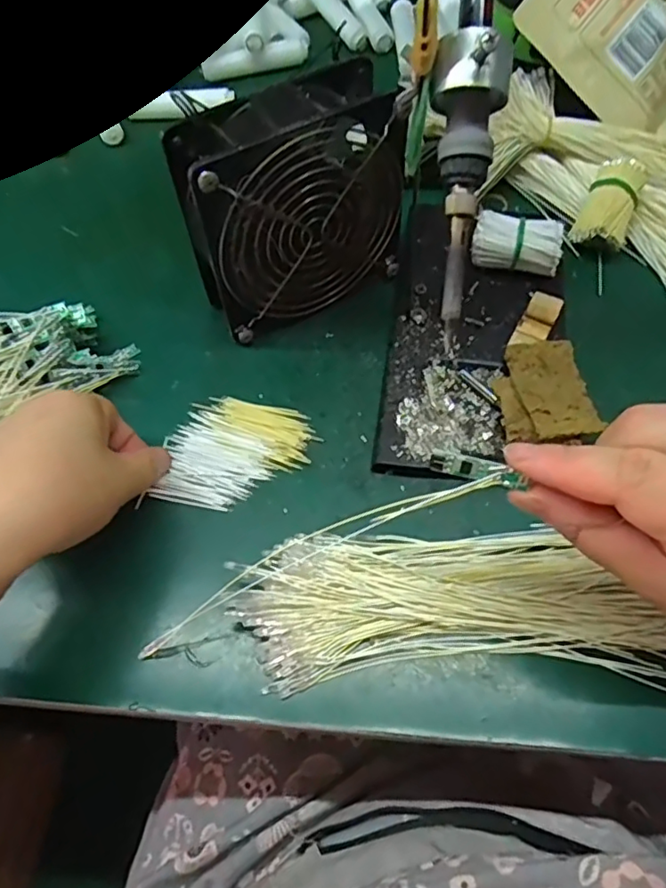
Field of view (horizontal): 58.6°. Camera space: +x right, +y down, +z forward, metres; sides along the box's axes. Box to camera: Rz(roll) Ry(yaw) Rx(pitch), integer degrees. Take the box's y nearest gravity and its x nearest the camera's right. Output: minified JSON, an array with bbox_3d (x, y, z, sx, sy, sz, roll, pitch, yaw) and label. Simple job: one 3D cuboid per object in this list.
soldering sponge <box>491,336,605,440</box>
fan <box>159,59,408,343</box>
[{"bbox_3d":[0.114,-0.029,0.321,0.047,0.007,0.069,-3,52,1],"label":"soldering sponge"},{"bbox_3d":[-0.023,-0.130,0.337,0.123,0.118,0.050,-26,63,-13],"label":"fan"}]

